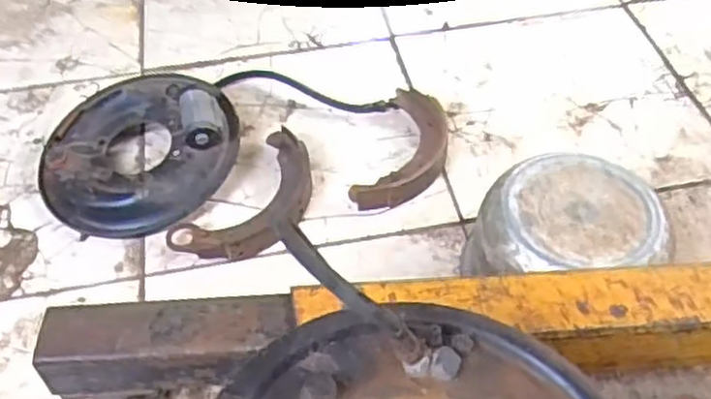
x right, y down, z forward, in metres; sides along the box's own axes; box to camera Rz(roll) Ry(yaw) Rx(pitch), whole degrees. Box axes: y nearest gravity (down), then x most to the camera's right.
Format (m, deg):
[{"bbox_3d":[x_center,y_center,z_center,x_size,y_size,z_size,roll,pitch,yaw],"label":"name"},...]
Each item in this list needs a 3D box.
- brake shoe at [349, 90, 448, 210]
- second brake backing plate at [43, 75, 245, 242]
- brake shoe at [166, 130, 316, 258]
[{"bbox_3d":[0.074,-0.066,1.013,0.099,0.036,0.217,15,53,14],"label":"brake shoe"},{"bbox_3d":[-0.291,-0.071,0.998,0.259,0.080,0.234,-26,54,-18],"label":"second brake backing plate"},{"bbox_3d":[-0.127,0.005,0.950,0.121,0.034,0.212,28,57,23],"label":"brake shoe"}]

